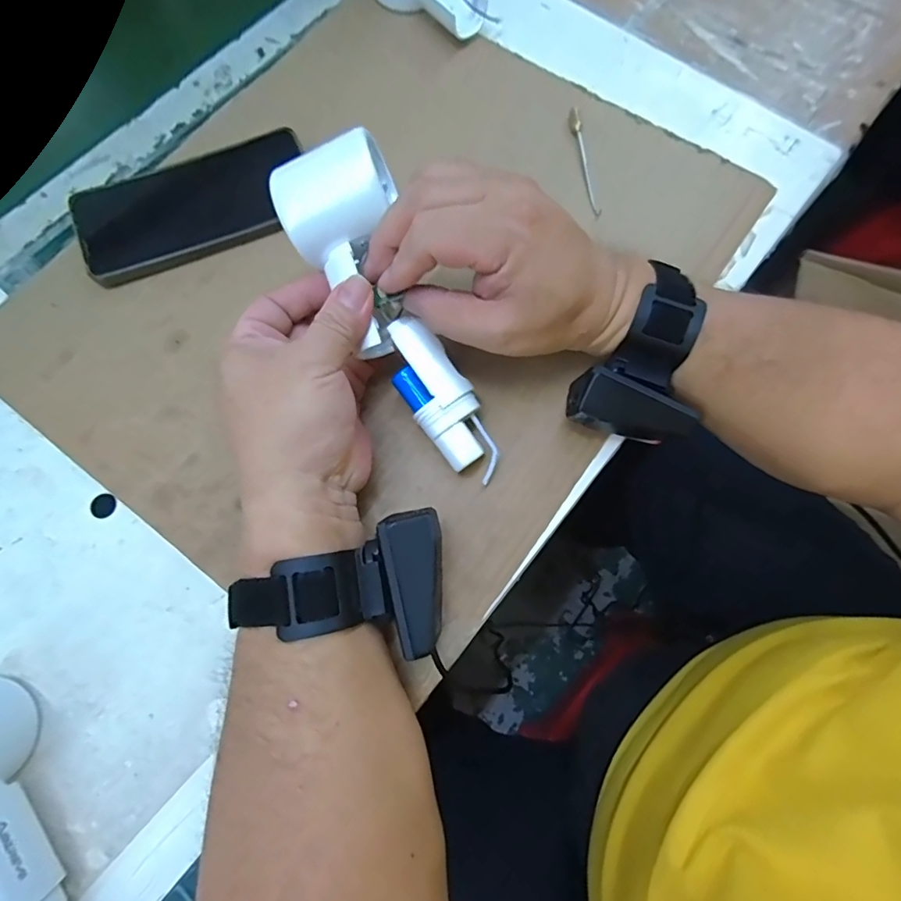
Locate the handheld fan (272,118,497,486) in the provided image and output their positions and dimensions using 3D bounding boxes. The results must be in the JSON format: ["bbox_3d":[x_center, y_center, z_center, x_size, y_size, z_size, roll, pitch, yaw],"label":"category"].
[{"bbox_3d":[-0.026,-0.076,0.280,0.068,0.046,0.190,-30,102,-8],"label":"handheld fan"}]

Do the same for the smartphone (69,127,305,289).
[{"bbox_3d":[-0.179,-0.173,0.346,0.160,0.015,0.078,-23,75,-6],"label":"smartphone"}]

